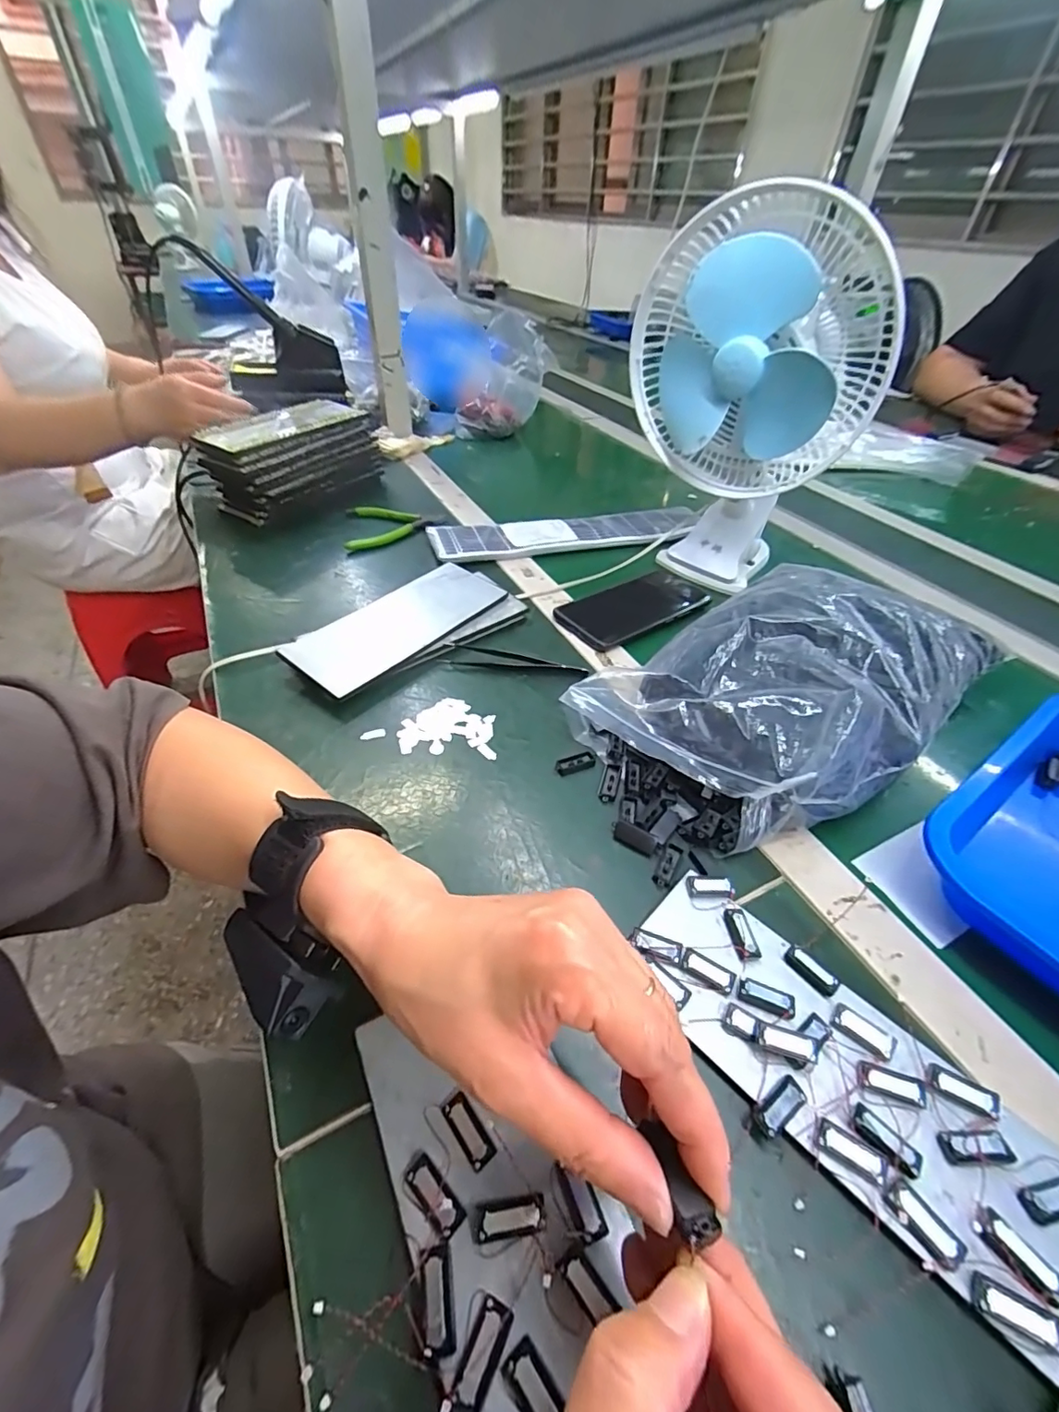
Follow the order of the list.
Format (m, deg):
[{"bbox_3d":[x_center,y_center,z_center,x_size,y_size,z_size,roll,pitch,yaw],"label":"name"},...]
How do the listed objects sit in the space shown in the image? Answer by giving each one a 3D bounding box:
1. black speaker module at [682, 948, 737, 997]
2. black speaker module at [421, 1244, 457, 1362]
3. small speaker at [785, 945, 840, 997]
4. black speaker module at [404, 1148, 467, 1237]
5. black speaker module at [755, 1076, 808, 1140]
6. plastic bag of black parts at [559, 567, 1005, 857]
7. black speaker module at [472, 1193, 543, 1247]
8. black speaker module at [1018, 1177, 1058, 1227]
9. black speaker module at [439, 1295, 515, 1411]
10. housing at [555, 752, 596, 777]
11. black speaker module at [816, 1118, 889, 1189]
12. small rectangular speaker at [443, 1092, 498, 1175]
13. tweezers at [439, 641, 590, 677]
[{"bbox_3d":[0.094,0.140,0.280,0.027,0.004,0.013,26,48,23],"label":"black speaker module"},{"bbox_3d":[-0.033,0.216,0.193,0.011,0.004,0.027,-6,44,-9],"label":"black speaker module"},{"bbox_3d":[0.151,0.141,0.283,0.011,0.004,0.027,-32,53,-31],"label":"small speaker"},{"bbox_3d":[-0.038,0.197,0.214,0.028,0.004,0.012,34,51,29],"label":"black speaker module"},{"bbox_3d":[0.113,0.181,0.239,0.027,0.006,0.012,-25,50,-26],"label":"black speaker module"},{"bbox_3d":[0.194,-0.013,0.404,0.334,0.077,0.182,-25,50,-26],"label":"plastic bag of black parts"},{"bbox_3d":[-0.008,0.202,0.208,0.027,0.005,0.011,-5,44,-8],"label":"black speaker module"},{"bbox_3d":[0.219,0.203,0.218,0.030,0.004,0.012,-6,44,-9],"label":"black speaker module"},{"bbox_3d":[-0.017,0.225,0.182,0.012,0.007,0.030,23,47,20],"label":"black speaker module"},{"bbox_3d":[0.034,0.042,0.389,0.030,0.004,0.013,-15,46,-17],"label":"housing"},{"bbox_3d":[0.139,0.192,0.228,0.027,0.004,0.014,24,47,21],"label":"black speaker module"},{"bbox_3d":[-0.026,0.184,0.229,0.012,0.004,0.028,-29,52,-29],"label":"small rectangular speaker"},{"bbox_3d":[-0.014,-0.041,0.471,0.129,0.014,0.019,5,43,3],"label":"tweezers"}]

